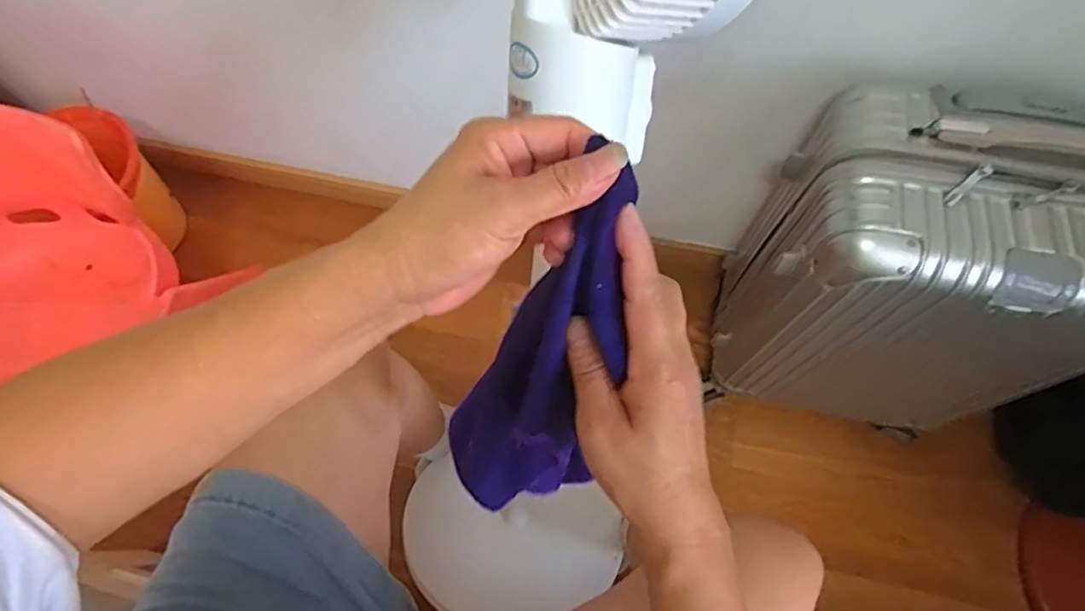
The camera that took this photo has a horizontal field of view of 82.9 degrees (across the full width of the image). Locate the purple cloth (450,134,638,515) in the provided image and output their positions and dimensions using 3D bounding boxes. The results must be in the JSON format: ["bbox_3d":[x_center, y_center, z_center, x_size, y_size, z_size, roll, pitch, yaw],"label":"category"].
[{"bbox_3d":[-0.003,0.053,0.366,0.093,0.288,0.053,40,52,14],"label":"purple cloth"}]

